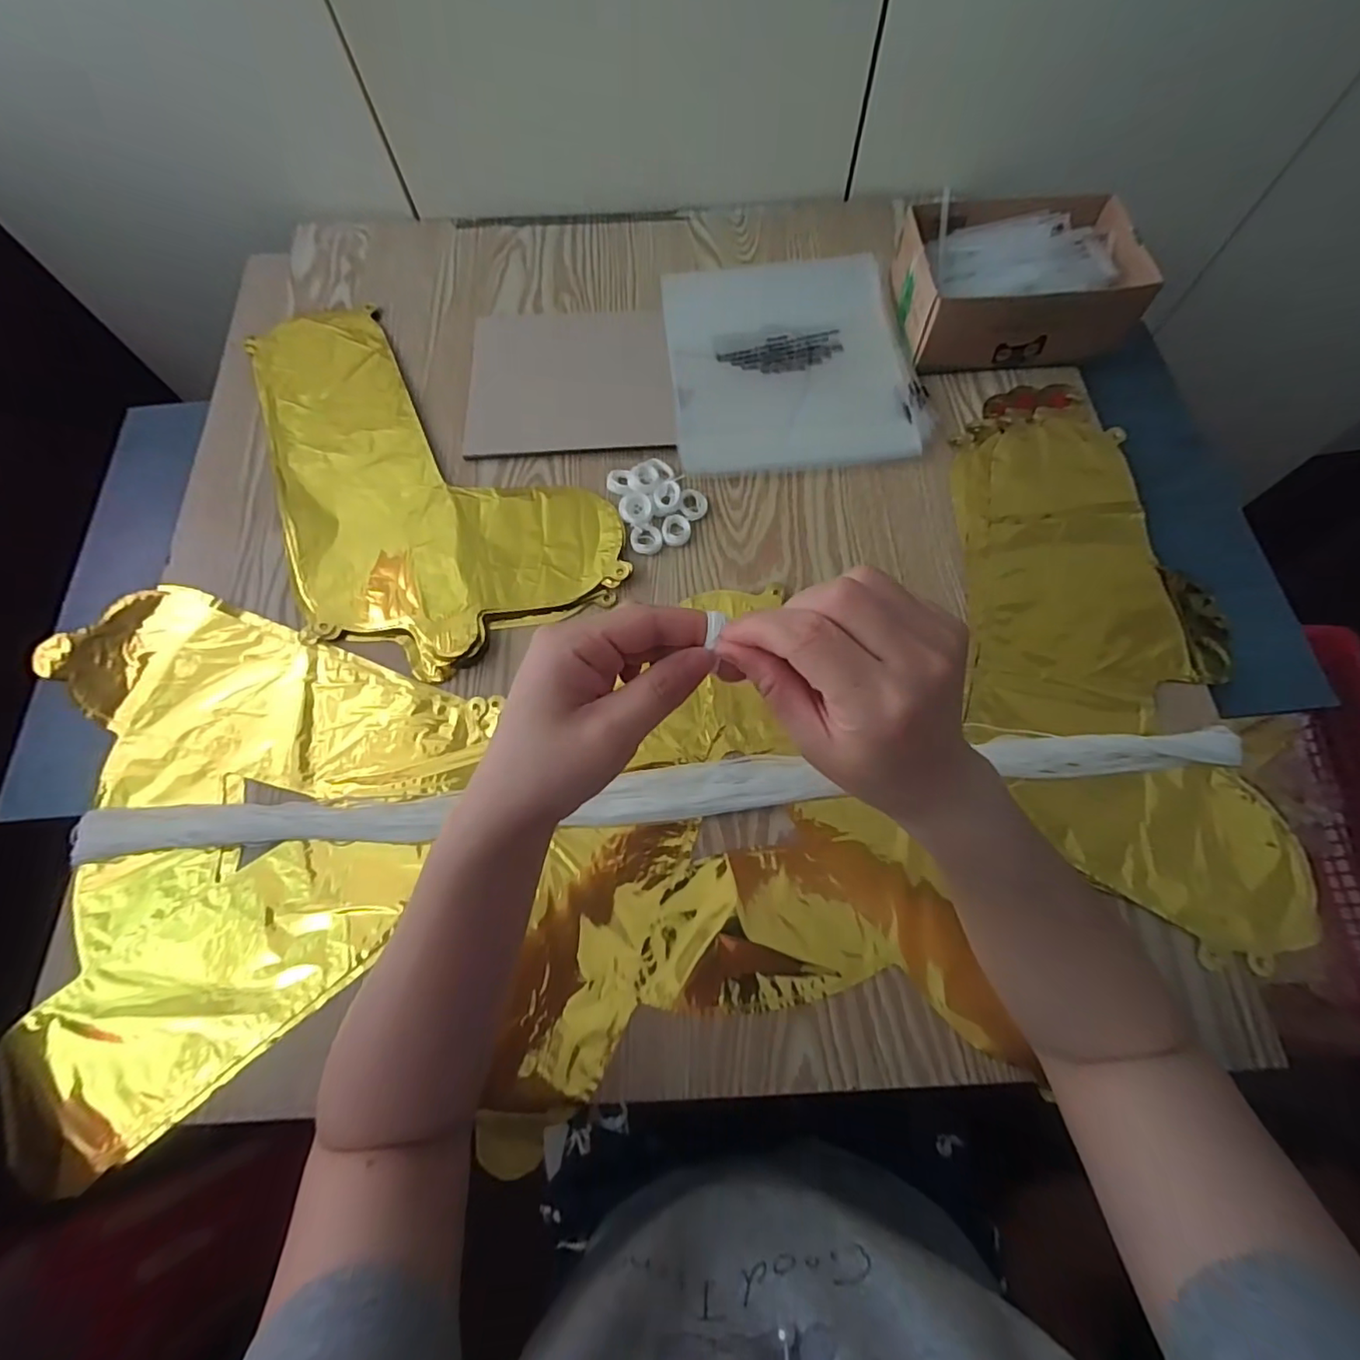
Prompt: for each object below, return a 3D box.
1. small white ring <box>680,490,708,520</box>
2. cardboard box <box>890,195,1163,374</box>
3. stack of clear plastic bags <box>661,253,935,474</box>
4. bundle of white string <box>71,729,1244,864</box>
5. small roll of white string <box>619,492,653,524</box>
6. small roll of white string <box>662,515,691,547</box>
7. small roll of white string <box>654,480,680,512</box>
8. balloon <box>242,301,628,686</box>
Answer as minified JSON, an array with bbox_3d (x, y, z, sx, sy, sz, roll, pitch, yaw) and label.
[{"bbox_3d":[0.011,-0.143,0.483,0.022,0.010,0.026,2,69,2],"label":"small white ring"},{"bbox_3d":[0.292,-0.348,0.518,0.188,0.064,0.135,-5,69,-1],"label":"cardboard box"},{"bbox_3d":[0.098,-0.291,0.532,0.210,0.018,0.225,-5,69,-1],"label":"stack of clear plastic bags"},{"bbox_3d":[-0.012,0.077,0.397,0.771,0.015,0.037,-4,69,0],"label":"bundle of white string"},{"bbox_3d":[-0.036,-0.138,0.476,0.026,0.009,0.027,0,69,1],"label":"small roll of white string"},{"bbox_3d":[-0.003,-0.122,0.479,0.023,0.007,0.025,0,69,1],"label":"small roll of white string"},{"bbox_3d":[-0.011,-0.149,0.481,0.021,0.009,0.025,-3,69,0],"label":"small roll of white string"},{"bbox_3d":[-0.244,-0.179,0.504,0.227,0.010,0.408,-36,72,-12],"label":"balloon"}]

